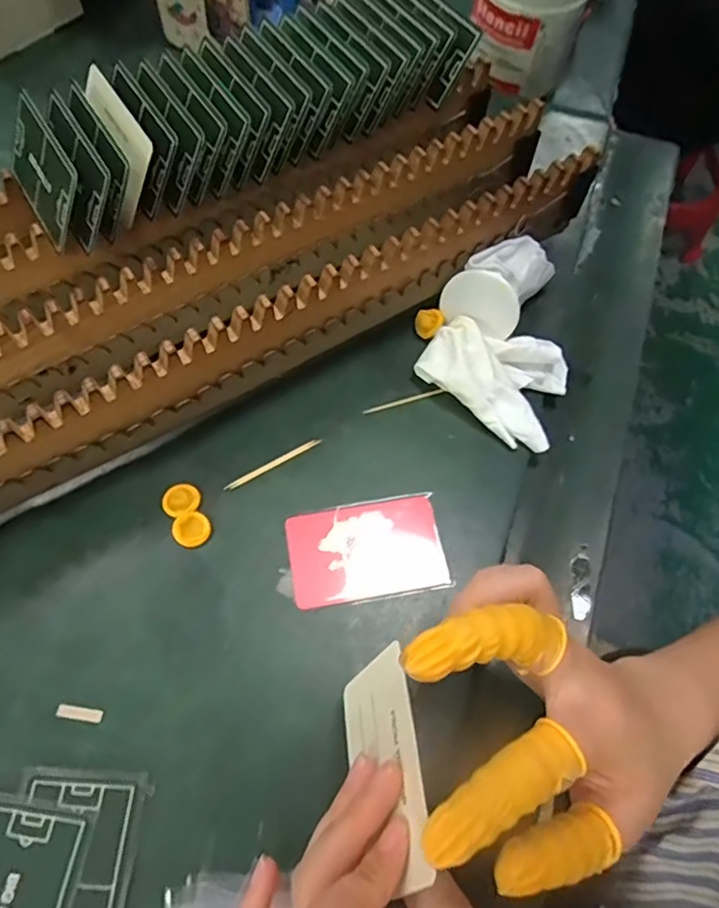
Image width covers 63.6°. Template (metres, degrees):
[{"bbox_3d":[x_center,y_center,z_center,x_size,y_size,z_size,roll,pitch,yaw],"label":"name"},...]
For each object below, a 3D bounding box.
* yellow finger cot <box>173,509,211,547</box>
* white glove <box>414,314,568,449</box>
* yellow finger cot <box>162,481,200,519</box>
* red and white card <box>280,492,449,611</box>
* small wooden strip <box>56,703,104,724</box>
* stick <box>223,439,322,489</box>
[{"bbox_3d":[-0.096,0.043,0.332,0.020,0.004,0.020,1,63,-2],"label":"yellow finger cot"},{"bbox_3d":[0.093,-0.055,0.376,0.093,0.035,0.074,35,67,14],"label":"white glove"},{"bbox_3d":[-0.104,0.026,0.338,0.021,0.004,0.019,-21,66,-13],"label":"yellow finger cot"},{"bbox_3d":[0.004,0.056,0.333,0.086,0.004,0.057,-10,68,-4],"label":"red and white card"},{"bbox_3d":[-0.141,0.130,0.291,0.022,0.004,0.006,9,63,2],"label":"small wooden strip"},{"bbox_3d":[-0.052,0.005,0.352,0.064,0.004,0.005,-29,68,-16],"label":"stick"}]

